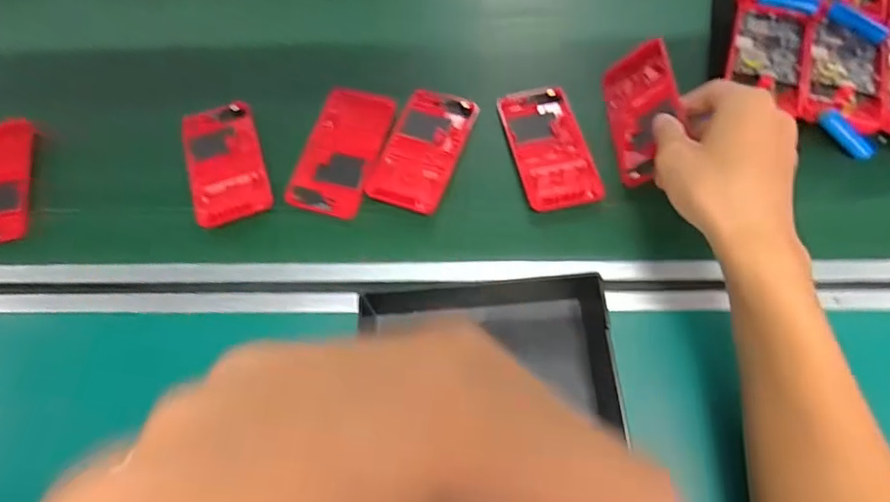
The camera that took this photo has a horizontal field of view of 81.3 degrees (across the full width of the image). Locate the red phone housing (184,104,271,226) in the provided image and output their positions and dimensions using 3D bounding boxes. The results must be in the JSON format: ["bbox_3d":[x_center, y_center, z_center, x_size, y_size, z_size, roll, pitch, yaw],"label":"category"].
[{"bbox_3d":[-0.190,-0.077,0.448,0.060,0.015,0.118,-18,66,-6],"label":"red phone housing"}]

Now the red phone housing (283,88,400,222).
[{"bbox_3d":[-0.089,-0.090,0.452,0.066,0.012,0.125,15,66,9],"label":"red phone housing"}]

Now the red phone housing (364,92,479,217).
[{"bbox_3d":[-0.018,-0.091,0.448,0.065,0.009,0.122,17,67,10],"label":"red phone housing"}]

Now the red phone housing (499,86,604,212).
[{"bbox_3d":[0.089,-0.092,0.443,0.064,0.006,0.123,-12,65,-3],"label":"red phone housing"}]

